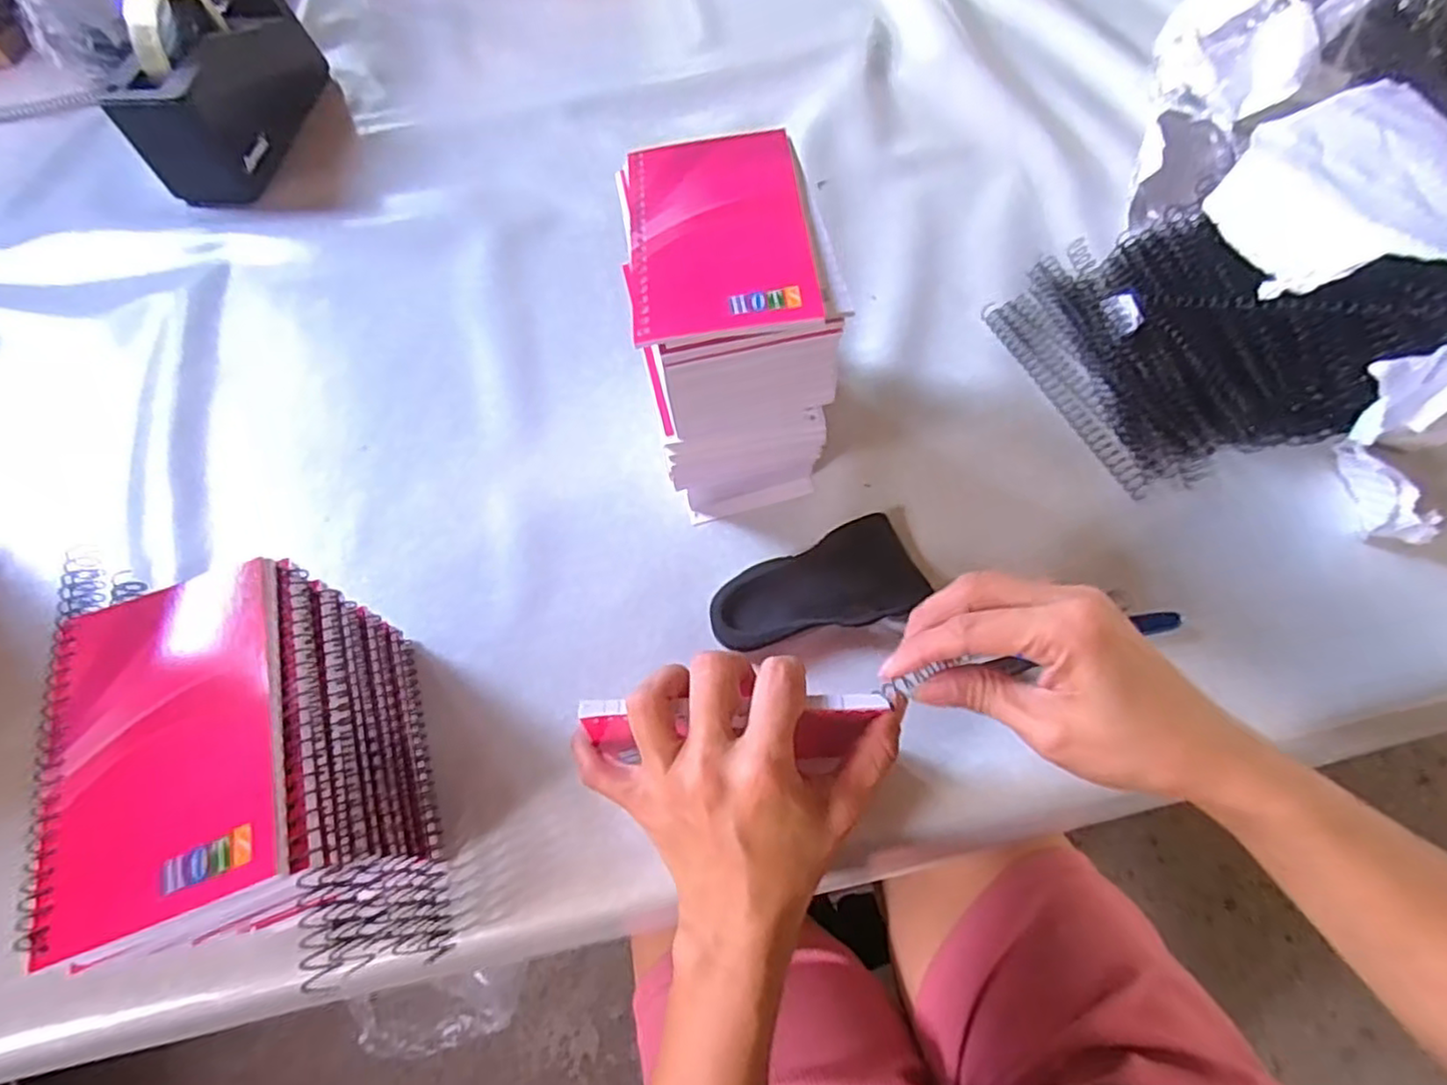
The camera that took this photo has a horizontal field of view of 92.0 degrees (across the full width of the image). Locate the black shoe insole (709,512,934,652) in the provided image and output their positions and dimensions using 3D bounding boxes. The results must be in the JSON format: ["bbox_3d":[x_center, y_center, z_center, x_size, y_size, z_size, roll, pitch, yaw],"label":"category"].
[{"bbox_3d":[0.053,0.029,0.391,0.118,0.016,0.055,-25,64,-8],"label":"black shoe insole"}]

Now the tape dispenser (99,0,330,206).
[{"bbox_3d":[-0.439,-0.411,0.614,0.072,0.127,0.199,4,63,8],"label":"tape dispenser"}]

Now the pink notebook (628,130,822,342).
[{"bbox_3d":[-0.003,-0.145,0.320,0.079,0.010,0.127,-6,63,1],"label":"pink notebook"}]

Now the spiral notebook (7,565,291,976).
[{"bbox_3d":[-0.210,0.073,0.262,0.084,0.014,0.129,-20,63,-6],"label":"spiral notebook"}]

